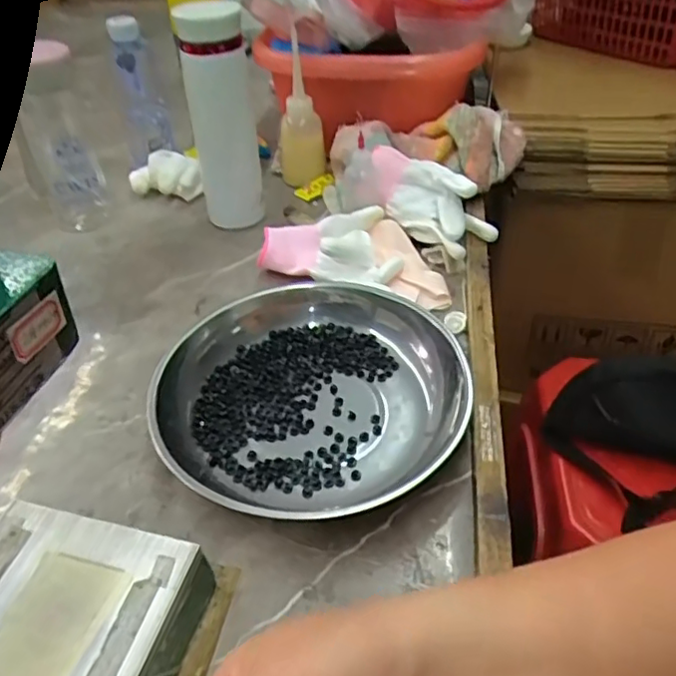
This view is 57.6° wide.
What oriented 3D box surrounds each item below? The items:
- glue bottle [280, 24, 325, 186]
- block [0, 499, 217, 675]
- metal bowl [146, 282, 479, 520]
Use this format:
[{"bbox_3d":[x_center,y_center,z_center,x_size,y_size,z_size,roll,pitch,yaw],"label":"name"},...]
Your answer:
[{"bbox_3d":[-0.043,-0.260,0.707,0.044,0.163,0.037,-21,44,-20],"label":"glue bottle"},{"bbox_3d":[-0.148,0.162,0.323,0.124,0.049,0.120,8,42,12],"label":"block"},{"bbox_3d":[-0.020,0.037,0.455,0.208,0.057,0.228,29,50,31],"label":"metal bowl"}]

